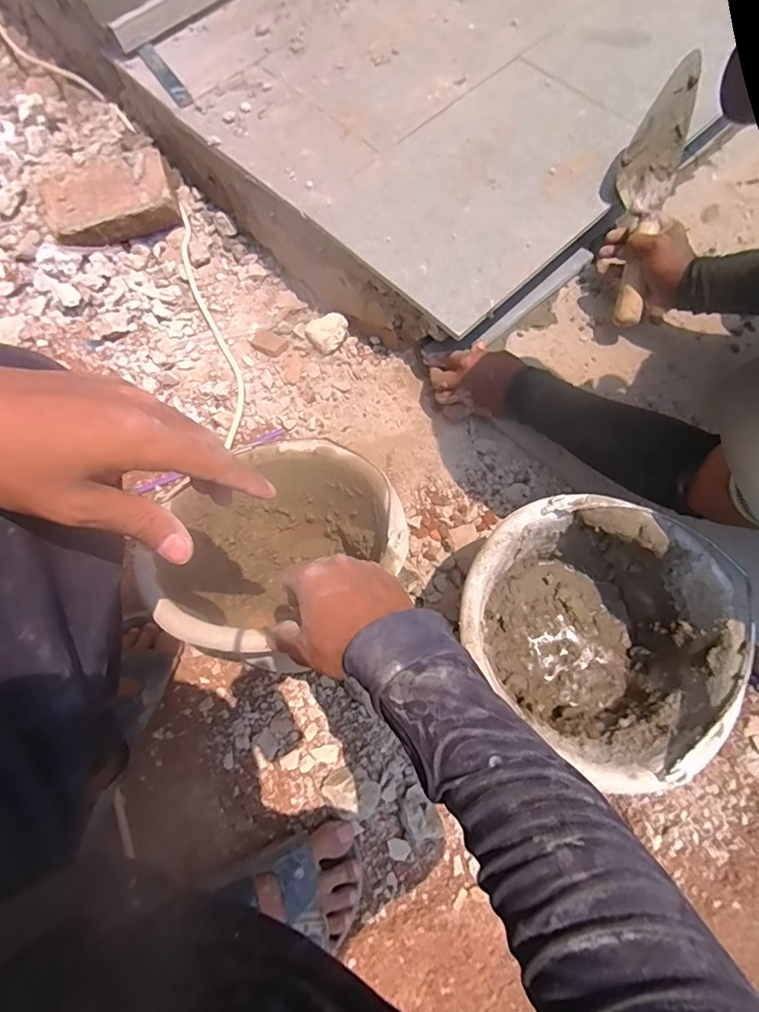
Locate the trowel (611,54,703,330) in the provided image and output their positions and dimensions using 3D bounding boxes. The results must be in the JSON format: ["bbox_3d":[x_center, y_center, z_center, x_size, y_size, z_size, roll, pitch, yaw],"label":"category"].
[{"bbox_3d":[0.353,-0.403,0.662,0.076,0.060,0.314,11,95,4],"label":"trowel"}]

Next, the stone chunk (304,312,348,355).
[{"bbox_3d":[-0.085,-0.283,0.799,0.064,0.027,0.058,42,78,15],"label":"stone chunk"}]

